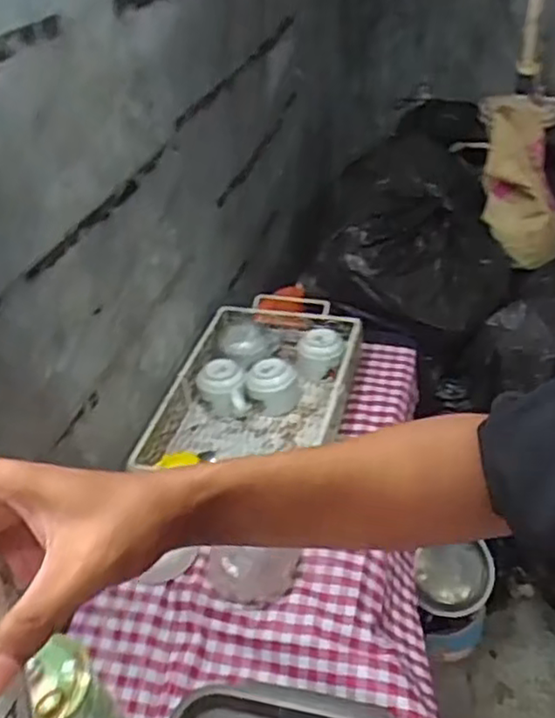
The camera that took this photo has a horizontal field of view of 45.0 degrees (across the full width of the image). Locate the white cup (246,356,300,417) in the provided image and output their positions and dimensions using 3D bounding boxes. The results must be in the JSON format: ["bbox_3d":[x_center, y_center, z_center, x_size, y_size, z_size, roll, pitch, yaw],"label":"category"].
[{"bbox_3d":[-0.006,0.046,1.076,0.083,0.071,0.066,-2,36,2],"label":"white cup"}]

